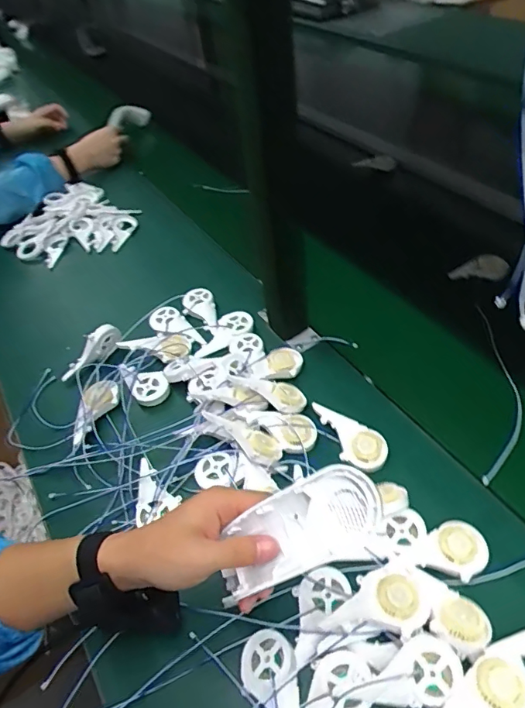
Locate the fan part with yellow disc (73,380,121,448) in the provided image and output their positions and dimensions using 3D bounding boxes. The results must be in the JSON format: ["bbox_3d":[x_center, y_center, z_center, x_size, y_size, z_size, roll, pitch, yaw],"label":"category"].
[{"bbox_3d":[-0.208,0.069,0.577,0.041,0.014,0.088,17,53,23],"label":"fan part with yellow disc"}]

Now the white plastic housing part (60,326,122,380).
[{"bbox_3d":[-0.230,-0.001,0.638,0.094,0.031,0.025,-44,56,-6],"label":"white plastic housing part"}]

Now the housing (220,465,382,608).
[{"bbox_3d":[0.015,0.130,0.335,0.027,0.158,0.051,22,37,-34],"label":"housing"}]

